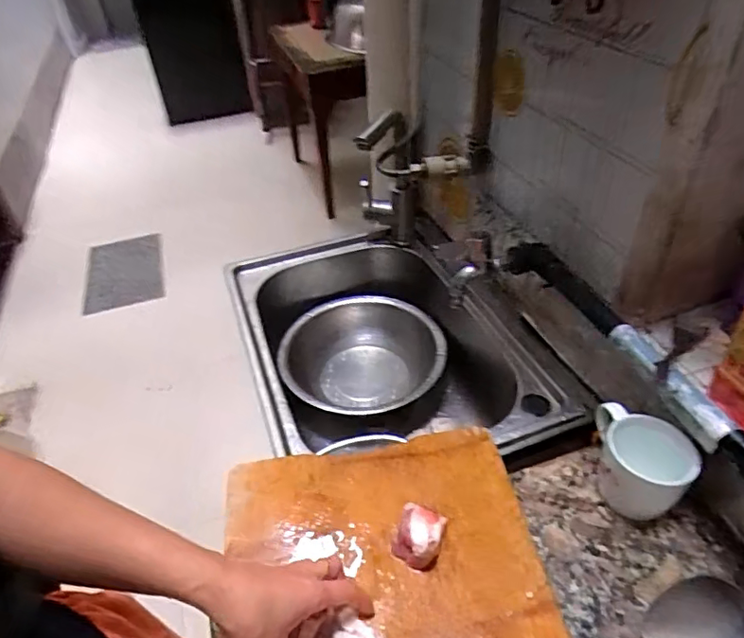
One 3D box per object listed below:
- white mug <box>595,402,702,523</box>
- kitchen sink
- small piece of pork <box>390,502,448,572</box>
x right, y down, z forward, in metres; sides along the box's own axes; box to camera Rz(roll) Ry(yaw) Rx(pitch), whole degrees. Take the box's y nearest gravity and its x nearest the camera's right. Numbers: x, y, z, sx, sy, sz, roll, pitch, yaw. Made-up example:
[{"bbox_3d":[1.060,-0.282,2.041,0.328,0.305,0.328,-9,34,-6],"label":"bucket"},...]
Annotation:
[{"bbox_3d":[0.263,0.147,0.547,0.076,0.084,0.108,-32,48,-28],"label":"white mug"},{"bbox_3d":[0.032,0.083,0.880,0.396,0.226,0.532,-17,43,-14],"label":"kitchen sink"},{"bbox_3d":[0.045,0.208,0.511,0.044,0.026,0.049,14,45,21],"label":"small piece of pork"}]

